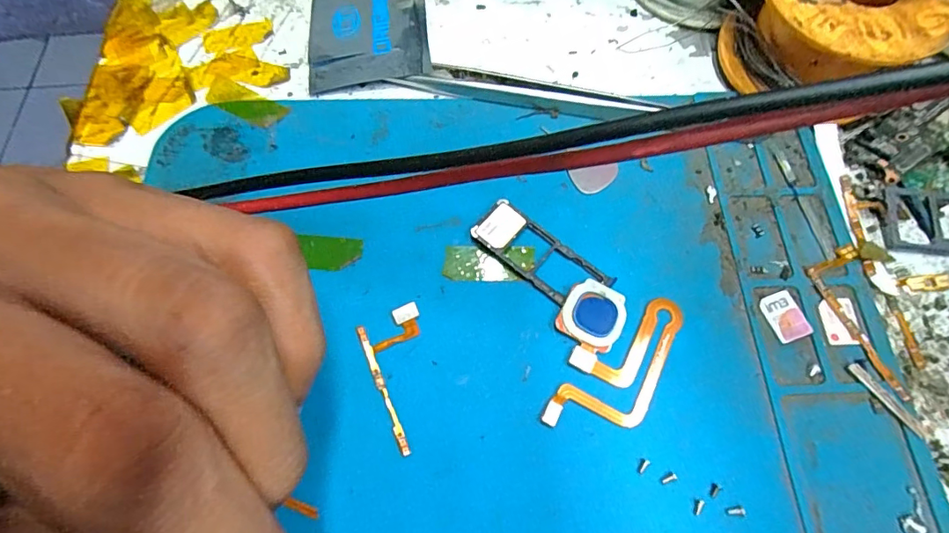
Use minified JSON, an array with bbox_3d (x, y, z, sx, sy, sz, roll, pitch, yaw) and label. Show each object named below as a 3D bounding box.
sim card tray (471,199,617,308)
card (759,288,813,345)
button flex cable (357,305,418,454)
[{"bbox_3d":[0.017,-0.003,0.134,0.038,0.004,0.015,37,71,14],"label":"sim card tray"},{"bbox_3d":[0.080,0.013,0.130,0.009,0.004,0.012,-21,69,-4],"label":"card"},{"bbox_3d":[-0.016,0.026,0.122,0.016,0.004,0.033,-21,68,-10],"label":"button flex cable"}]

